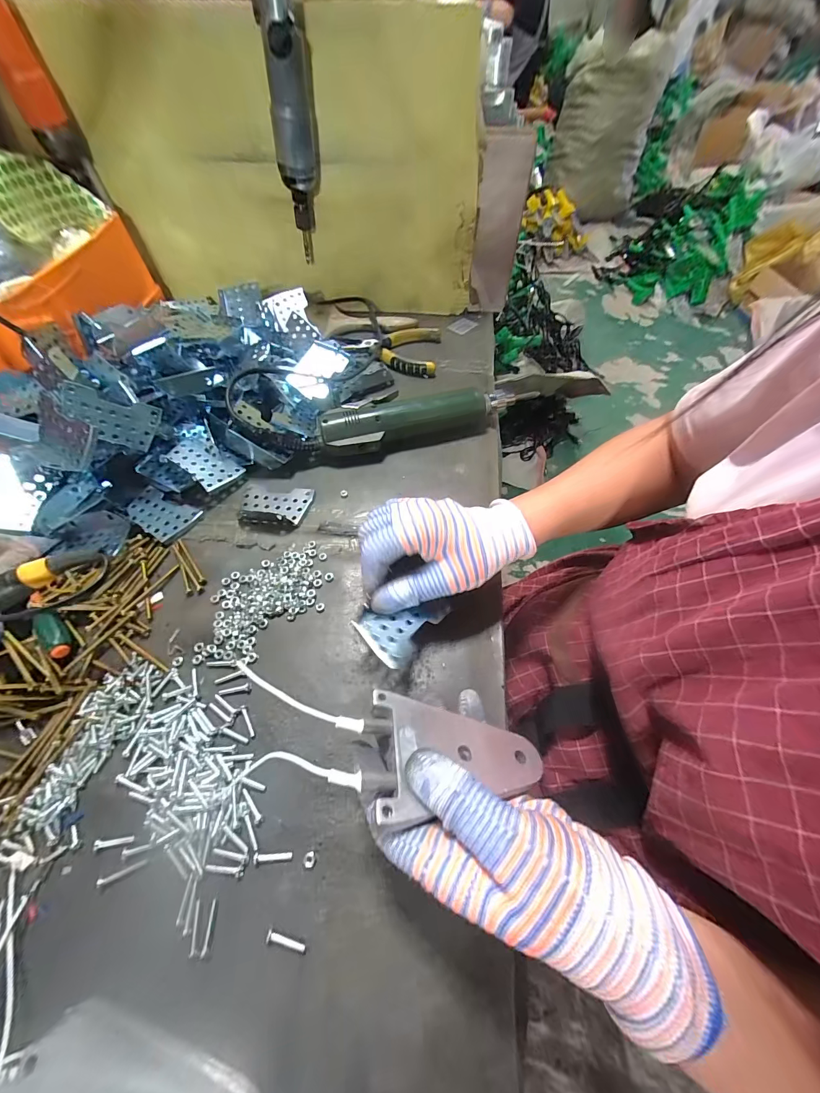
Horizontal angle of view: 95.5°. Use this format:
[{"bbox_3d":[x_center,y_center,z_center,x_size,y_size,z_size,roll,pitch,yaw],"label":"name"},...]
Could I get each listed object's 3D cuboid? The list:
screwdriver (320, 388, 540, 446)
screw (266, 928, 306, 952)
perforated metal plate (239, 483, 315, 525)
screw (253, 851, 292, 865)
[{"bbox_3d":[0.024,-0.146,0.417,0.246,0.038,0.046,-15,60,-11],"label":"screwdriver"},{"bbox_3d":[-0.069,0.218,0.205,0.022,0.004,0.005,11,58,5],"label":"screw"},{"bbox_3d":[-0.134,-0.043,0.361,0.069,0.018,0.049,7,58,2],"label":"perforated metal plate"},{"bbox_3d":[-0.083,0.188,0.224,0.023,0.004,0.006,-4,58,-5],"label":"screw"}]

